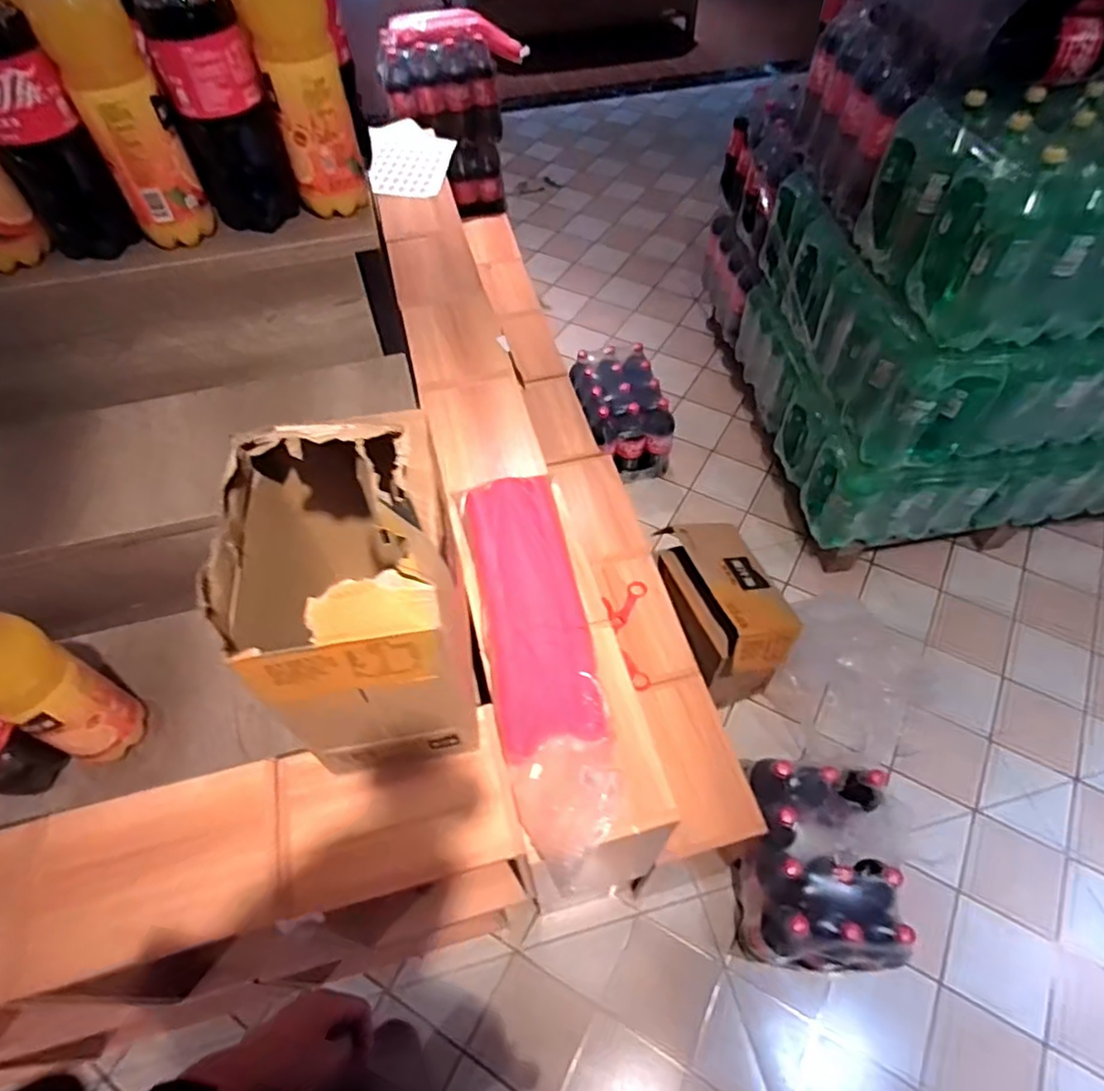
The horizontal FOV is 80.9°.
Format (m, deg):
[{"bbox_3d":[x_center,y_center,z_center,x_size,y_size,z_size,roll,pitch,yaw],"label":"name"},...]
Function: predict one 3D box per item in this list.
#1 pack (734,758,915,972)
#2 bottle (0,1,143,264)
[{"bbox_3d":[0.503,0.620,1.260,0.237,0.256,0.330,5,54,4],"label":"pack"},{"bbox_3d":[-0.602,-0.492,0.744,0.095,0.318,0.100,-36,61,-22],"label":"bottle"}]

